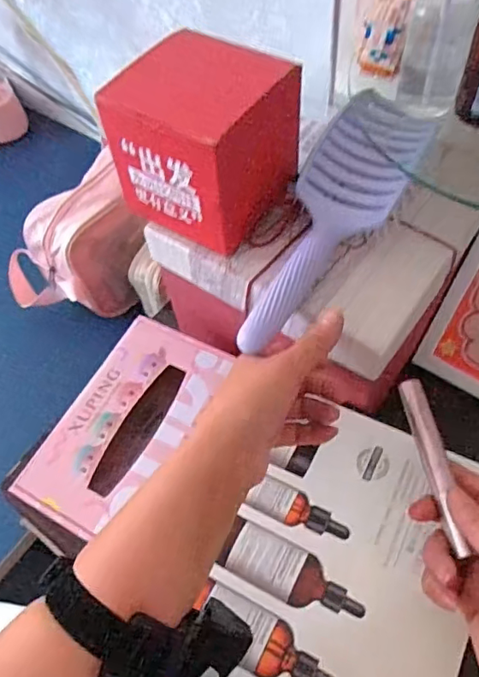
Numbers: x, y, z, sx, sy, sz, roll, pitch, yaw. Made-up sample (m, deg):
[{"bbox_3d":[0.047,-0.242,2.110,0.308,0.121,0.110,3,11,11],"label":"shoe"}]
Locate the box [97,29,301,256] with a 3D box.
[{"bbox_3d":[-0.022,-0.142,0.386,0.106,0.094,0.104,32,66,22],"label":"box"}]

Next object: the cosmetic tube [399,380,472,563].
[{"bbox_3d":[0.124,0.076,0.342,0.015,0.008,0.112,-7,60,0],"label":"cosmetic tube"}]

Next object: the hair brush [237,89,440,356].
[{"bbox_3d":[0.069,-0.087,0.389,0.077,0.052,0.235,27,64,19],"label":"hair brush"}]

